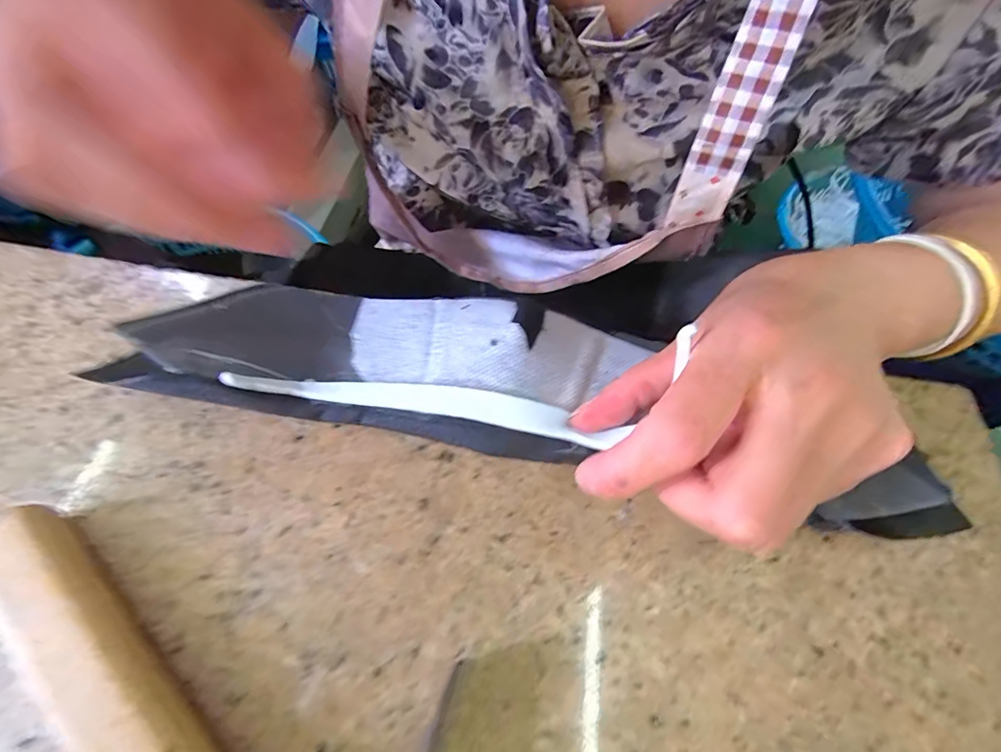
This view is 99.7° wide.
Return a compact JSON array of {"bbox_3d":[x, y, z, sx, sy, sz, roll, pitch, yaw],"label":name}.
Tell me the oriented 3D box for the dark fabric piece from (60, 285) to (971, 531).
[{"bbox_3d":[0.003,0.000,0.180,0.307,0.028,0.077,10,62,5],"label":"dark fabric piece"}]

